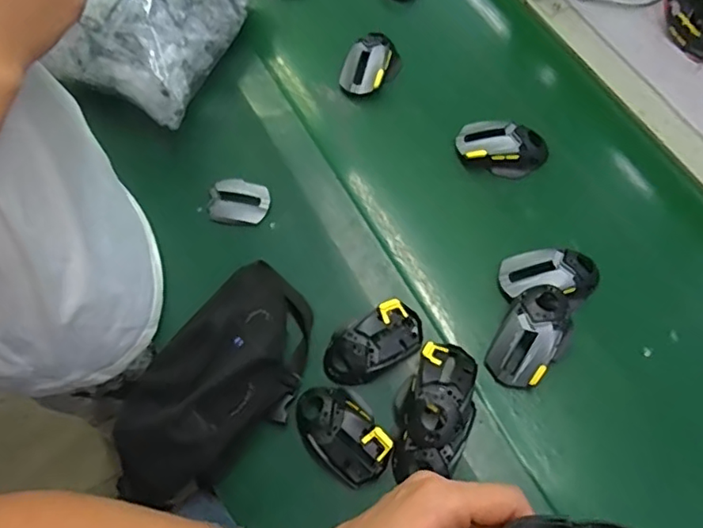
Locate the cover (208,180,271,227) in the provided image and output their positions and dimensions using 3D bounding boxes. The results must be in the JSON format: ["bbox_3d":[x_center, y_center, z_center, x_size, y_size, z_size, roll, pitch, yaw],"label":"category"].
[{"bbox_3d":[-0.148,-0.079,0.741,0.079,0.019,0.054,11,66,7],"label":"cover"}]

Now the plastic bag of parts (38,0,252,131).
[{"bbox_3d":[-0.270,-0.360,0.802,0.219,0.128,0.309,19,67,10],"label":"plastic bag of parts"}]

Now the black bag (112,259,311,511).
[{"bbox_3d":[-0.146,0.121,0.626,0.156,0.066,0.280,26,68,13],"label":"black bag"}]

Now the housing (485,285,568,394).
[{"bbox_3d":[0.202,0.080,0.646,0.063,0.059,0.120,27,69,14],"label":"housing"}]

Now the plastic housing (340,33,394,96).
[{"bbox_3d":[0.024,-0.283,0.813,0.064,0.040,0.100,18,67,10],"label":"plastic housing"}]

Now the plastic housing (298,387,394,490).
[{"bbox_3d":[-0.012,0.181,0.616,0.077,0.033,0.119,-37,69,-14],"label":"plastic housing"}]

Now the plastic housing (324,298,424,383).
[{"bbox_3d":[0.025,0.090,0.654,0.123,0.039,0.071,-30,68,-12],"label":"plastic housing"}]

